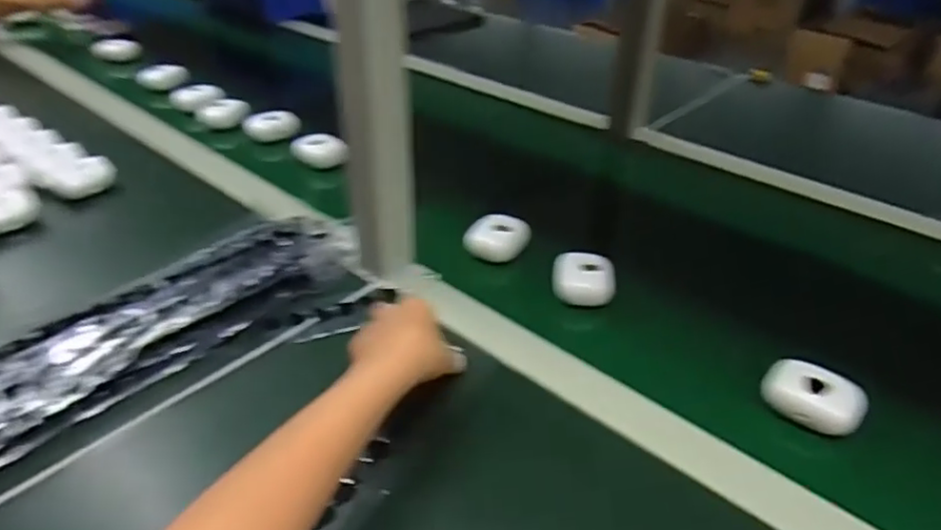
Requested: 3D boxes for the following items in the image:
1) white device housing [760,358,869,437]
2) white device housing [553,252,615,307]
[{"bbox_3d":[0.245,0.092,0.463,0.042,0.024,0.066,-29,44,-35],"label":"white device housing"},{"bbox_3d":[0.101,0.011,0.573,0.054,0.022,0.049,5,35,8],"label":"white device housing"}]

